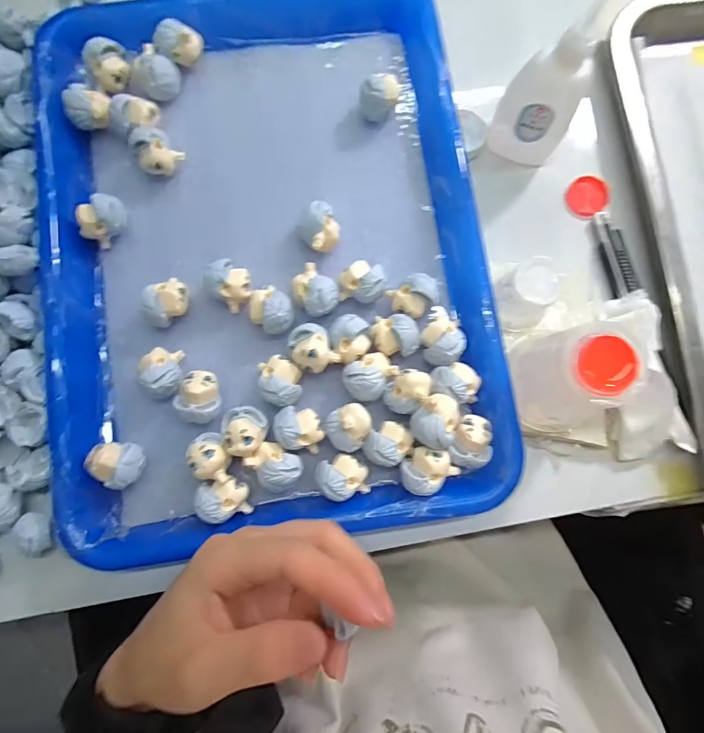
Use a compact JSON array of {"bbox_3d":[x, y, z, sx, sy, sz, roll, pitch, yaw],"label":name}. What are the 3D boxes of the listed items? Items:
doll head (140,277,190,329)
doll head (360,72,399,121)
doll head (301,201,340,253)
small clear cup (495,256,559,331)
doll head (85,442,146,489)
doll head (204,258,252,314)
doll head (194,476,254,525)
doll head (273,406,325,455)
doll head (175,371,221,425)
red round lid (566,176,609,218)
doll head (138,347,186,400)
[{"bbox_3d":[-0.107,-0.036,0.252,0.020,0.024,0.029,30,84,4],"label":"doll head"},{"bbox_3d":[0.017,-0.166,0.267,0.023,0.027,0.017,-4,82,0],"label":"doll head"},{"bbox_3d":[-0.019,-0.081,0.258,0.022,0.022,0.024,0,82,1],"label":"doll head"},{"bbox_3d":[0.098,-0.038,0.248,0.028,0.045,0.030,0,82,1],"label":"small clear cup"},{"bbox_3d":[-0.127,0.054,0.237,0.027,0.026,0.023,-4,82,0],"label":"doll head"},{"bbox_3d":[-0.070,-0.047,0.254,0.024,0.023,0.024,0,82,1],"label":"doll head"},{"bbox_3d":[-0.068,0.071,0.230,0.023,0.020,0.021,-13,82,-1],"label":"doll head"},{"bbox_3d":[-0.029,0.035,0.239,0.027,0.025,0.022,13,83,2],"label":"doll head"},{"bbox_3d":[-0.084,0.017,0.241,0.022,0.026,0.027,21,83,3],"label":"doll head"},{"bbox_3d":[0.152,-0.110,0.280,0.025,0.004,0.026,0,82,1],"label":"red round lid"},{"bbox_3d":[-0.105,0.004,0.243,0.018,0.026,0.028,-11,82,-1],"label":"doll head"}]

